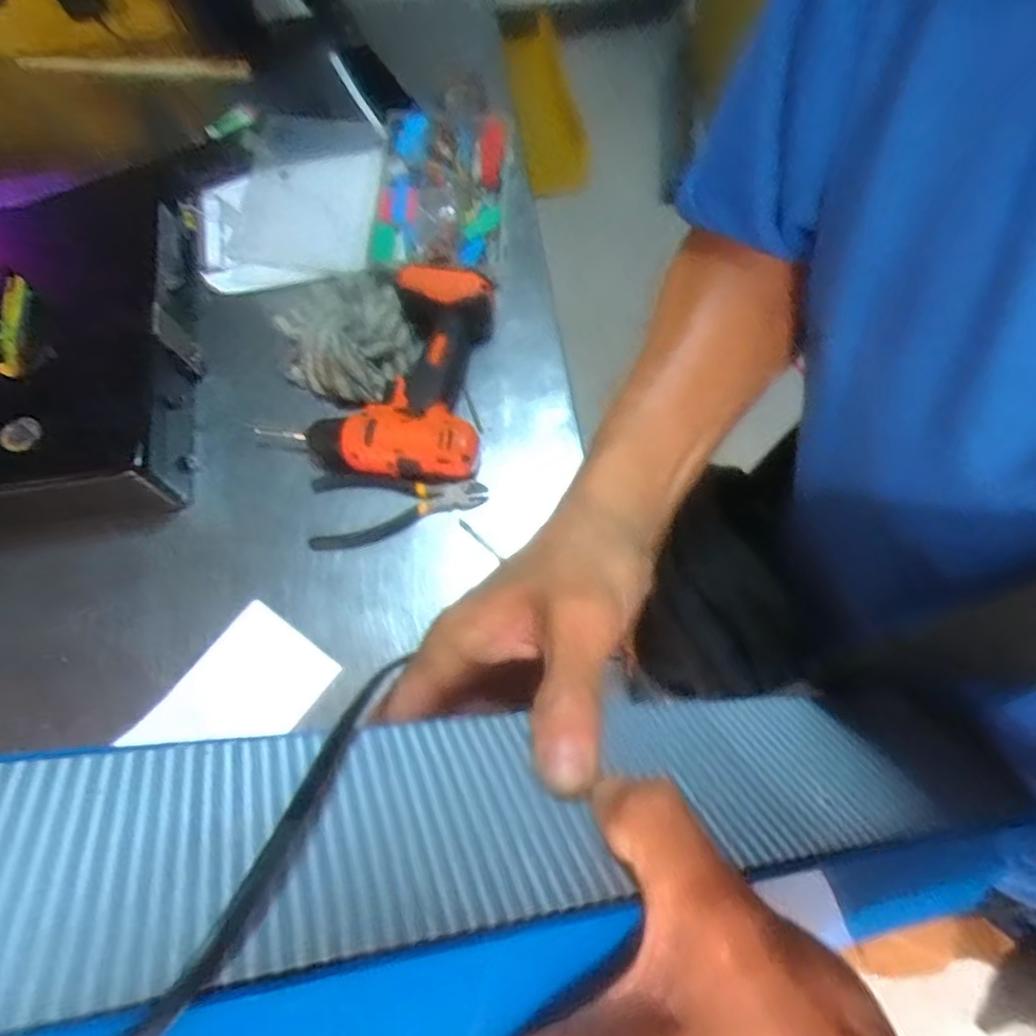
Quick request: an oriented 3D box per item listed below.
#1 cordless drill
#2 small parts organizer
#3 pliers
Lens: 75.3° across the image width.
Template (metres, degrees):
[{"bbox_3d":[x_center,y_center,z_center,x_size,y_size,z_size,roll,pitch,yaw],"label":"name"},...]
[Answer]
[{"bbox_3d":[-0.113,-0.129,0.595,0.167,0.063,0.183,3,70,4],"label":"cordless drill"},{"bbox_3d":[-0.079,-0.341,0.677,0.132,0.051,0.243,2,70,4],"label":"small parts organizer"},{"bbox_3d":[-0.104,-0.009,0.577,0.148,0.013,0.069,-1,70,2],"label":"pliers"}]

